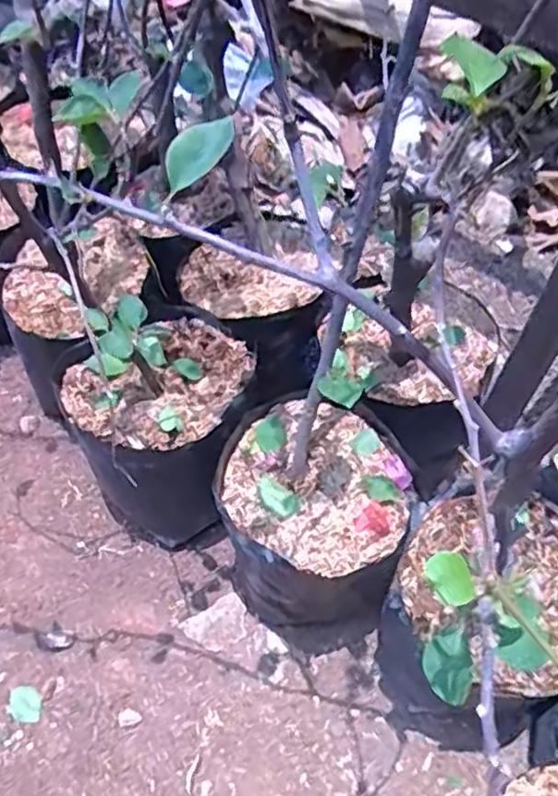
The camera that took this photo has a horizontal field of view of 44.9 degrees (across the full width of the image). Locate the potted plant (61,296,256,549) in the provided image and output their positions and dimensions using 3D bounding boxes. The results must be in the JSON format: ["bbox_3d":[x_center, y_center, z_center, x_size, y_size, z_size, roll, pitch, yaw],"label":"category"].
[{"bbox_3d":[-0.109,0.034,0.640,0.147,0.167,0.161,18,59,11],"label":"potted plant"}]

